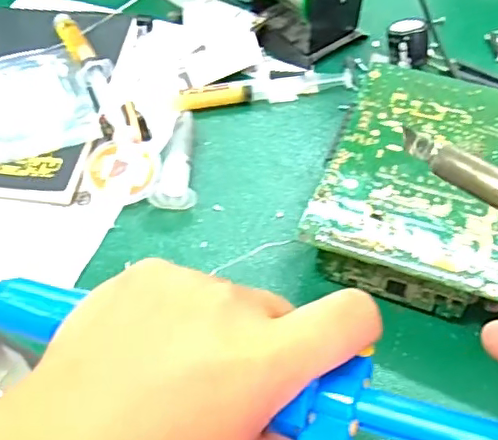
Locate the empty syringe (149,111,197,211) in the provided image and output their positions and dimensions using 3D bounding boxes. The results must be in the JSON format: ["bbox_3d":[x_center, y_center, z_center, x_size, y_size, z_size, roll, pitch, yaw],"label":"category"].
[{"bbox_3d":[-0.051,-0.044,0.406,0.028,0.018,0.086,2,52,-1],"label":"empty syringe"}]

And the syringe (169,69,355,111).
[{"bbox_3d":[0.013,-0.108,0.459,0.148,0.015,0.022,-14,54,-13],"label":"syringe"}]

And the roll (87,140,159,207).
[{"bbox_3d":[-0.087,-0.034,0.393,0.048,0.009,0.046,1,67,-2],"label":"roll"}]

